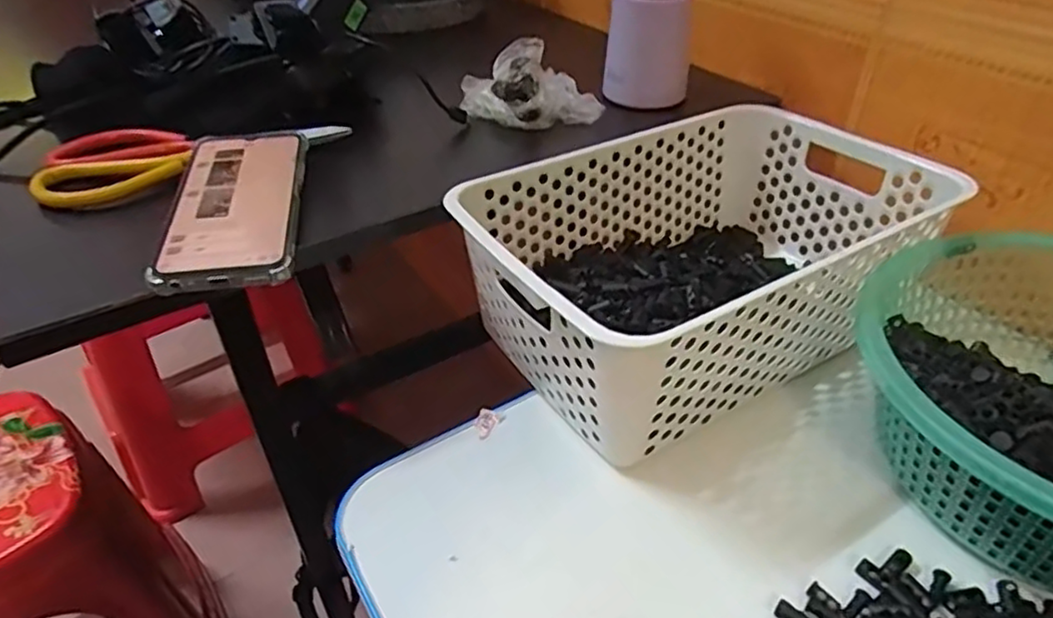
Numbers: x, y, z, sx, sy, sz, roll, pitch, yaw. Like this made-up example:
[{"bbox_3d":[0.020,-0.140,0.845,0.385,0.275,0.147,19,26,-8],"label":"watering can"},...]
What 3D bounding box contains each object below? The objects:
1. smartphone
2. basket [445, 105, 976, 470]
[{"bbox_3d":[-0.186,-0.069,0.424,0.078,0.013,0.157,-9,44,-6],"label":"smartphone"},{"bbox_3d":[0.122,-0.036,0.468,0.298,0.106,0.195,-23,41,-26],"label":"basket"}]

